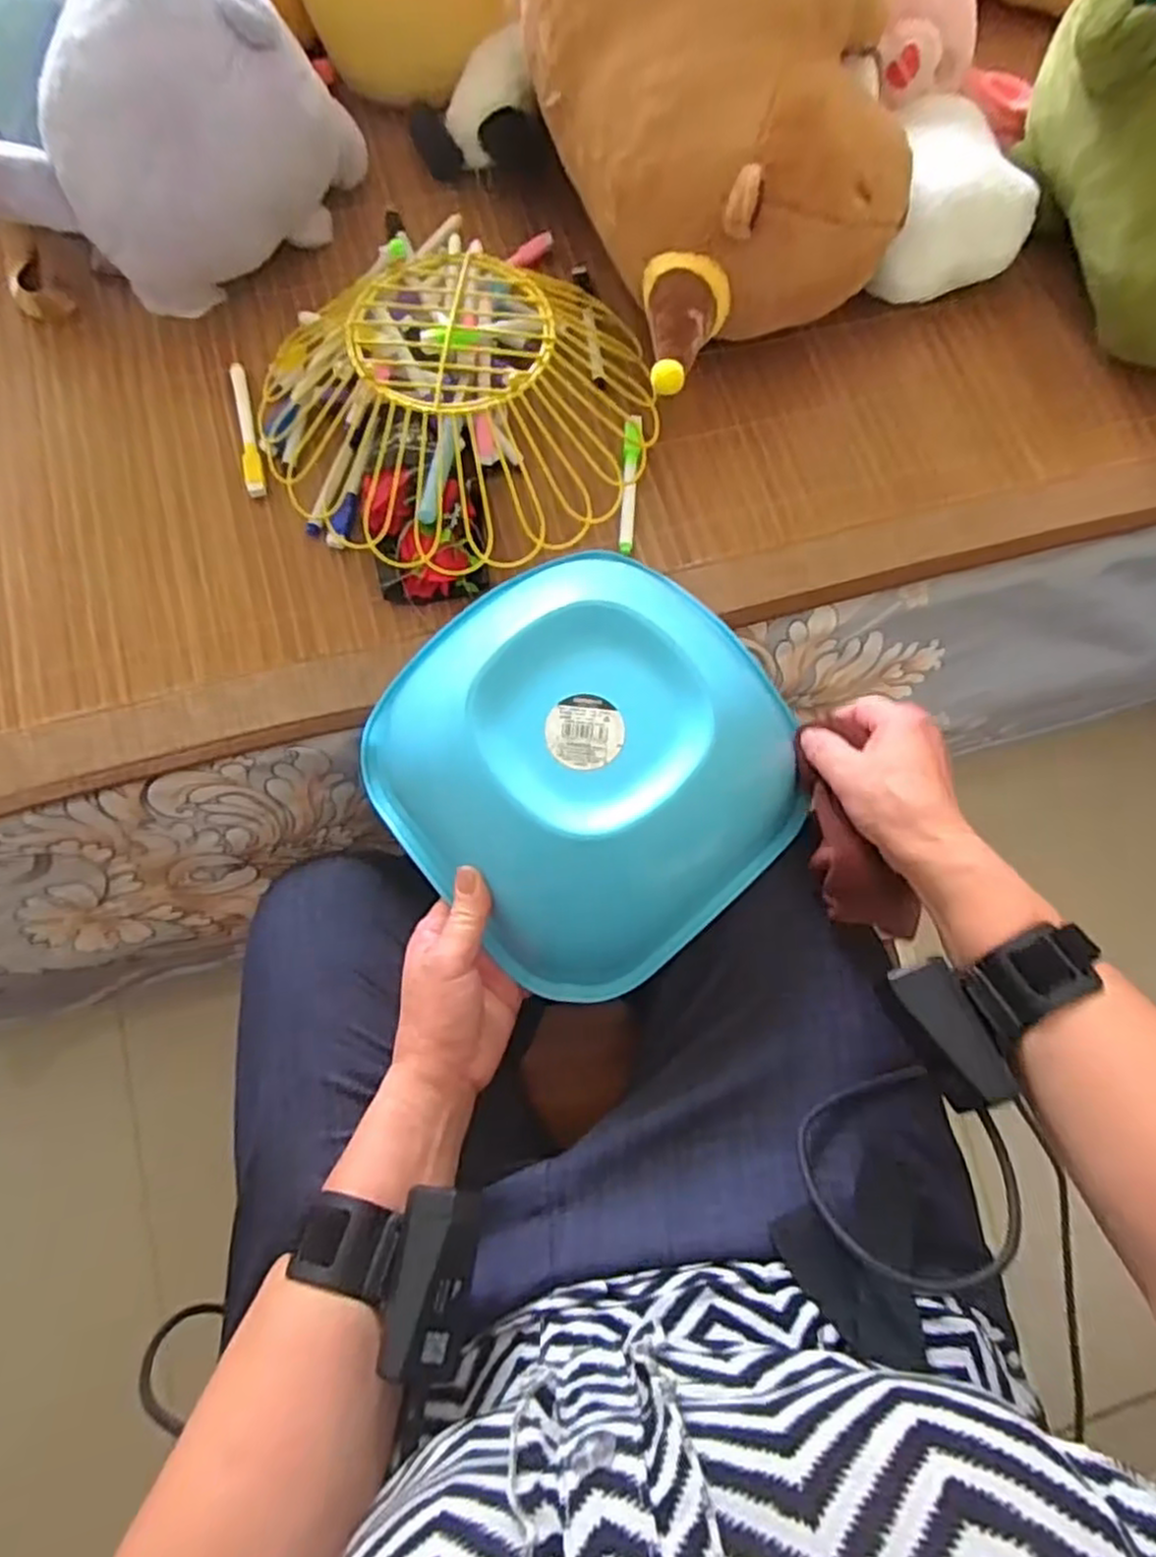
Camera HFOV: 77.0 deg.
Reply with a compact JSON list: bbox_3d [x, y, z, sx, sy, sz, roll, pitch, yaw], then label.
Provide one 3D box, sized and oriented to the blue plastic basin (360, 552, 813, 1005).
[{"bbox_3d":[0.006,-0.018,0.441,0.238,0.089,0.244,-40,79,-8],"label":"blue plastic basin"}]

